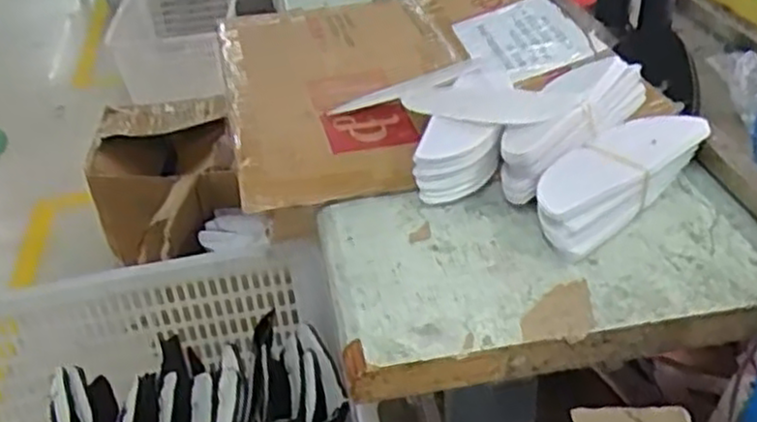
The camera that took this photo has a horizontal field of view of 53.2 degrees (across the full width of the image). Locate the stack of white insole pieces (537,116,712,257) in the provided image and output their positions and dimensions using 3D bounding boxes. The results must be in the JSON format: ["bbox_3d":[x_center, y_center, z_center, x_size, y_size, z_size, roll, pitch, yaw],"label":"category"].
[{"bbox_3d":[0.235,-0.035,0.745,0.225,0.057,0.075,-29,42,-31],"label":"stack of white insole pieces"}]

